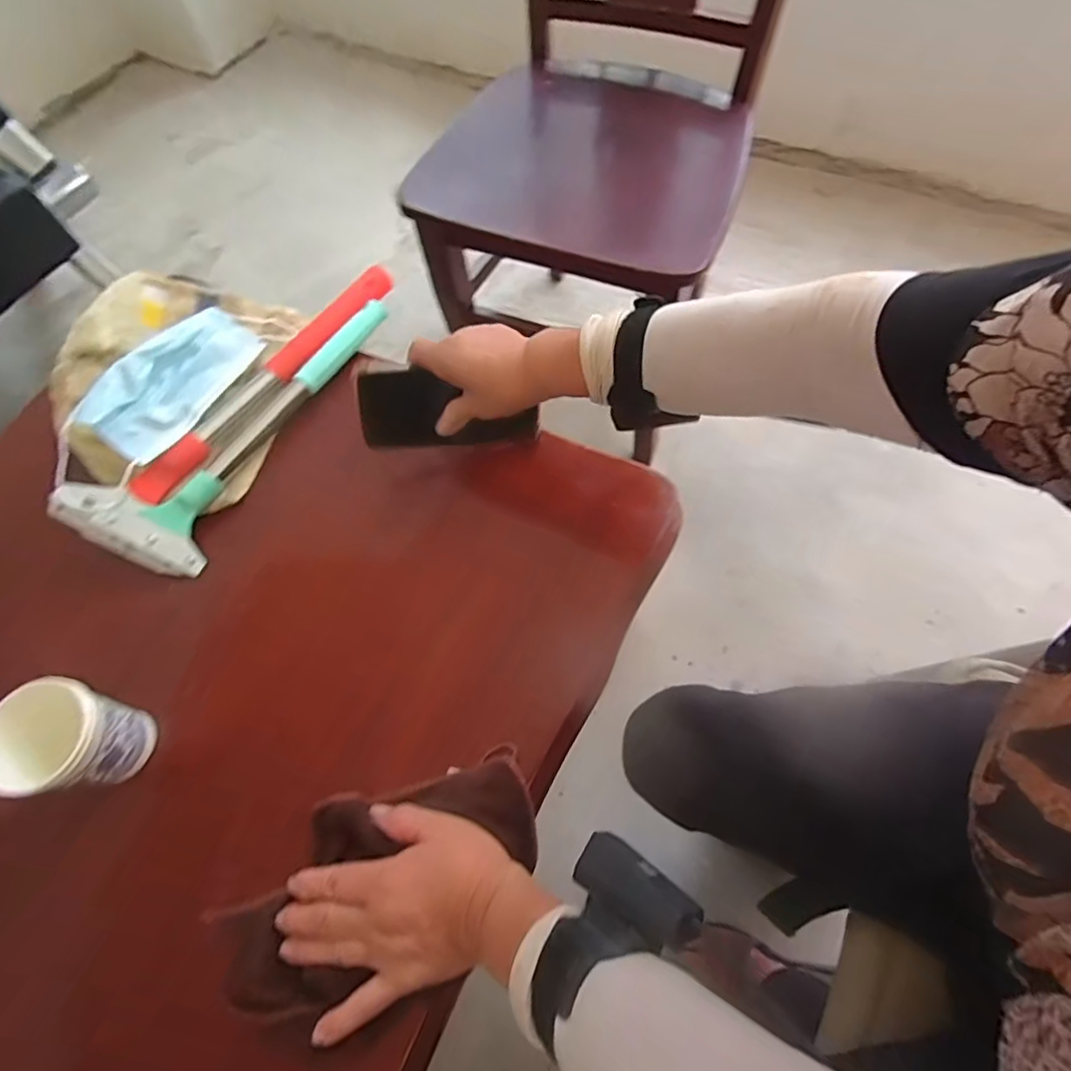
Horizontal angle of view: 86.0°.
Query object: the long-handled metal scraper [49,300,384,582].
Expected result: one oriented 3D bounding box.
[{"bbox_3d":[-0.288,-0.124,0.556,0.114,0.048,0.334,24,69,13],"label":"long-handled metal scraper"}]

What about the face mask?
[{"bbox_3d":[-0.340,-0.150,0.540,0.078,0.013,0.170,34,64,-16],"label":"face mask"}]

